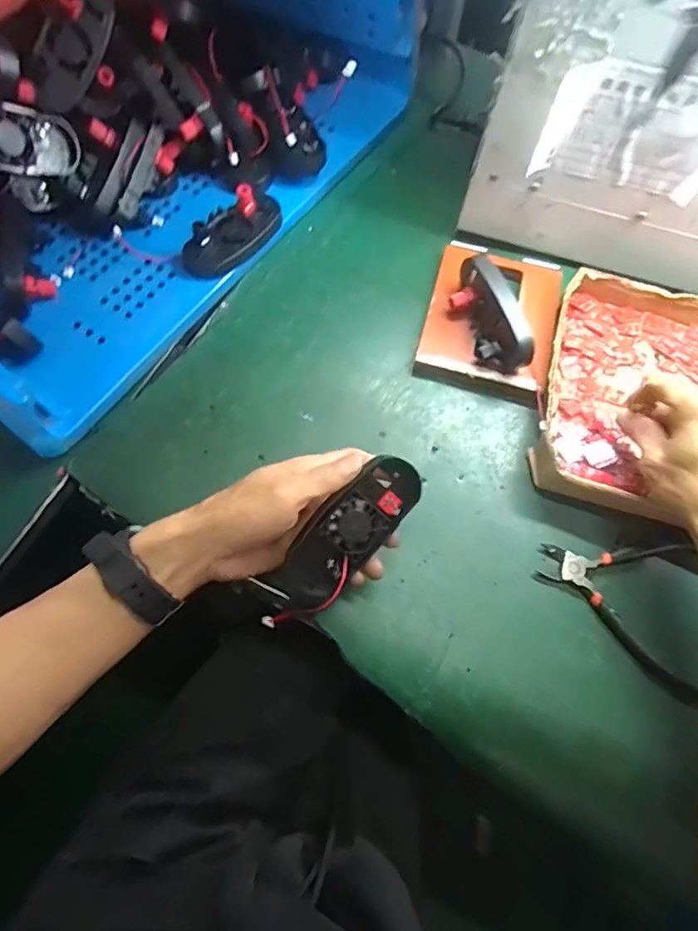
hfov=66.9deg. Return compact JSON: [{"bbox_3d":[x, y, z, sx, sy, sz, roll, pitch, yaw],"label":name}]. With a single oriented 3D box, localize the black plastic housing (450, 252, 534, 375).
[{"bbox_3d":[0.125,-0.136,0.479,0.036,0.053,0.115,-19,68,-10],"label":"black plastic housing"}]

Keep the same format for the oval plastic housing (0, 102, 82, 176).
[{"bbox_3d":[-0.311,-0.299,0.481,0.117,0.052,0.025,-13,45,-41],"label":"oval plastic housing"}]

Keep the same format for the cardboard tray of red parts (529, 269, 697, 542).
[{"bbox_3d":[0.334,-0.042,0.466,0.319,0.046,0.238,15,71,3],"label":"cardboard tray of red parts"}]

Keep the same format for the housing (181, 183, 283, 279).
[{"bbox_3d":[-0.113,-0.230,0.514,0.053,0.034,0.106,30,68,11],"label":"housing"}]

